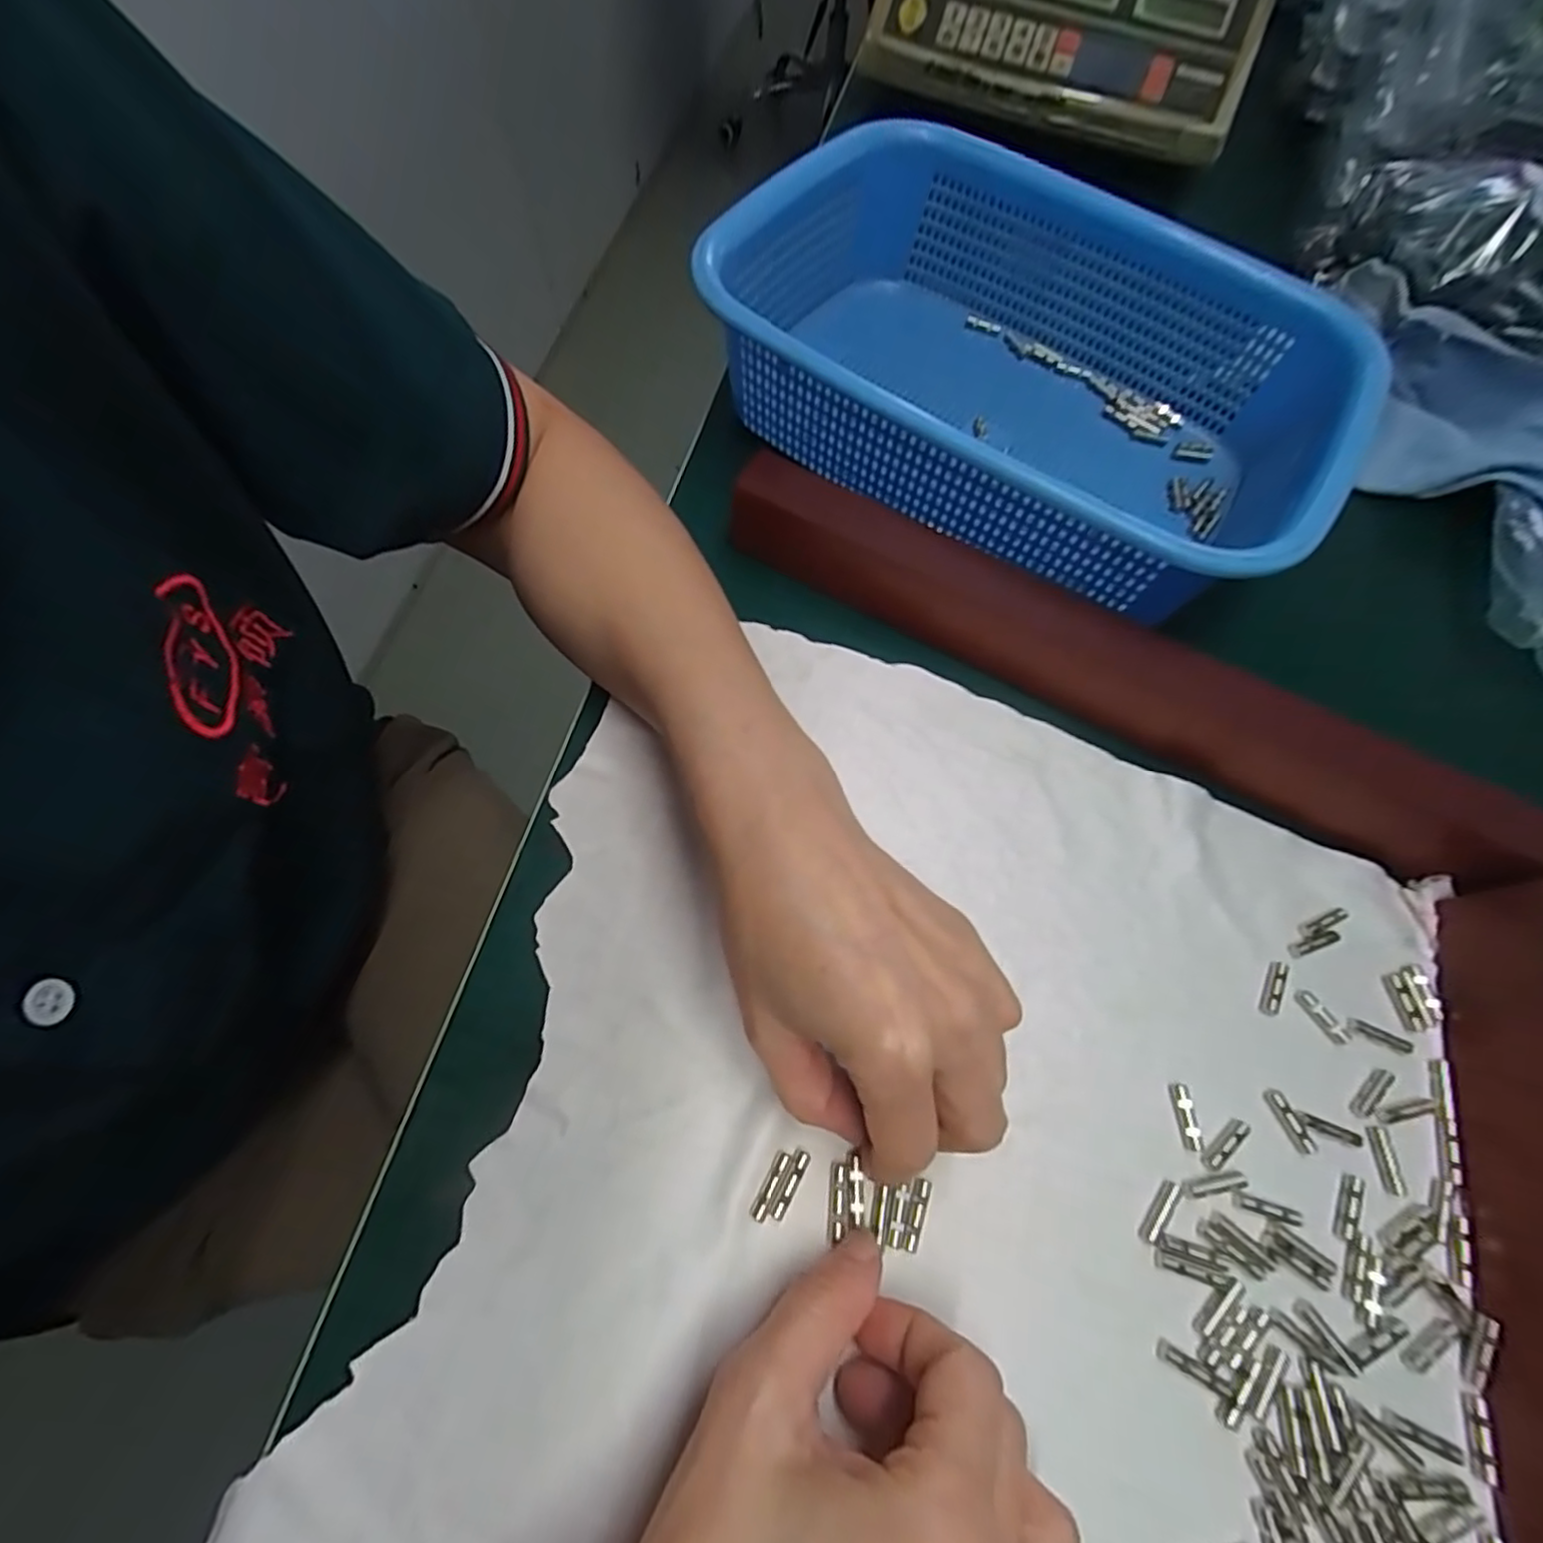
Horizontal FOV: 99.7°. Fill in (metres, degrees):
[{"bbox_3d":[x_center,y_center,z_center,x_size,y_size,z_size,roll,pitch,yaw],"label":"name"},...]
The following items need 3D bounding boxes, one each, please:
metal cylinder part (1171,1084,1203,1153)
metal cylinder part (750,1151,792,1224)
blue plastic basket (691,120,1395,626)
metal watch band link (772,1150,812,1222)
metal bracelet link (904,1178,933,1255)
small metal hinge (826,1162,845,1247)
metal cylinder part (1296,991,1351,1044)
[{"bbox_3d":[0.142,0.118,0.222,0.005,0.004,0.020,0,66,-2],"label":"metal cylinder part"},{"bbox_3d":[0.000,0.130,0.204,0.004,0.004,0.021,28,68,10],"label":"metal cylinder part"},{"bbox_3d":[0.117,-0.194,0.322,0.273,0.085,0.199,33,69,12],"label":"blue plastic basket"},{"bbox_3d":[0.006,0.130,0.205,0.005,0.004,0.020,28,68,10],"label":"metal watch band link"},{"bbox_3d":[0.046,0.139,0.204,0.005,0.004,0.020,20,66,7],"label":"metal bracelet link"},{"bbox_3d":[0.021,0.136,0.205,0.005,0.004,0.021,6,68,1],"label":"small metal hinge"},{"bbox_3d":[0.203,0.090,0.238,0.006,0.004,0.020,-30,70,-15],"label":"metal cylinder part"}]

